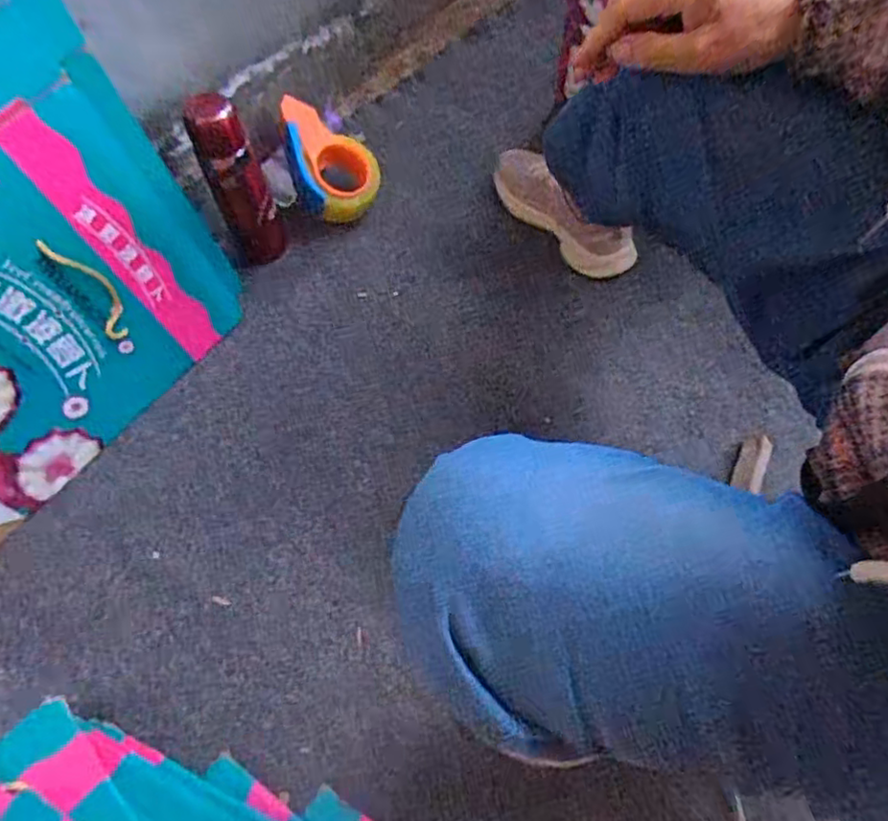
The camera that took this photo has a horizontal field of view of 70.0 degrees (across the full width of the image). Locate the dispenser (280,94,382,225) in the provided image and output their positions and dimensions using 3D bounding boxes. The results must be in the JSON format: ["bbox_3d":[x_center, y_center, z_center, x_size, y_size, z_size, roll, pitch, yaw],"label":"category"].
[{"bbox_3d":[-0.162,-0.361,0.909,0.118,0.137,0.115,-1,62,1],"label":"dispenser"}]

